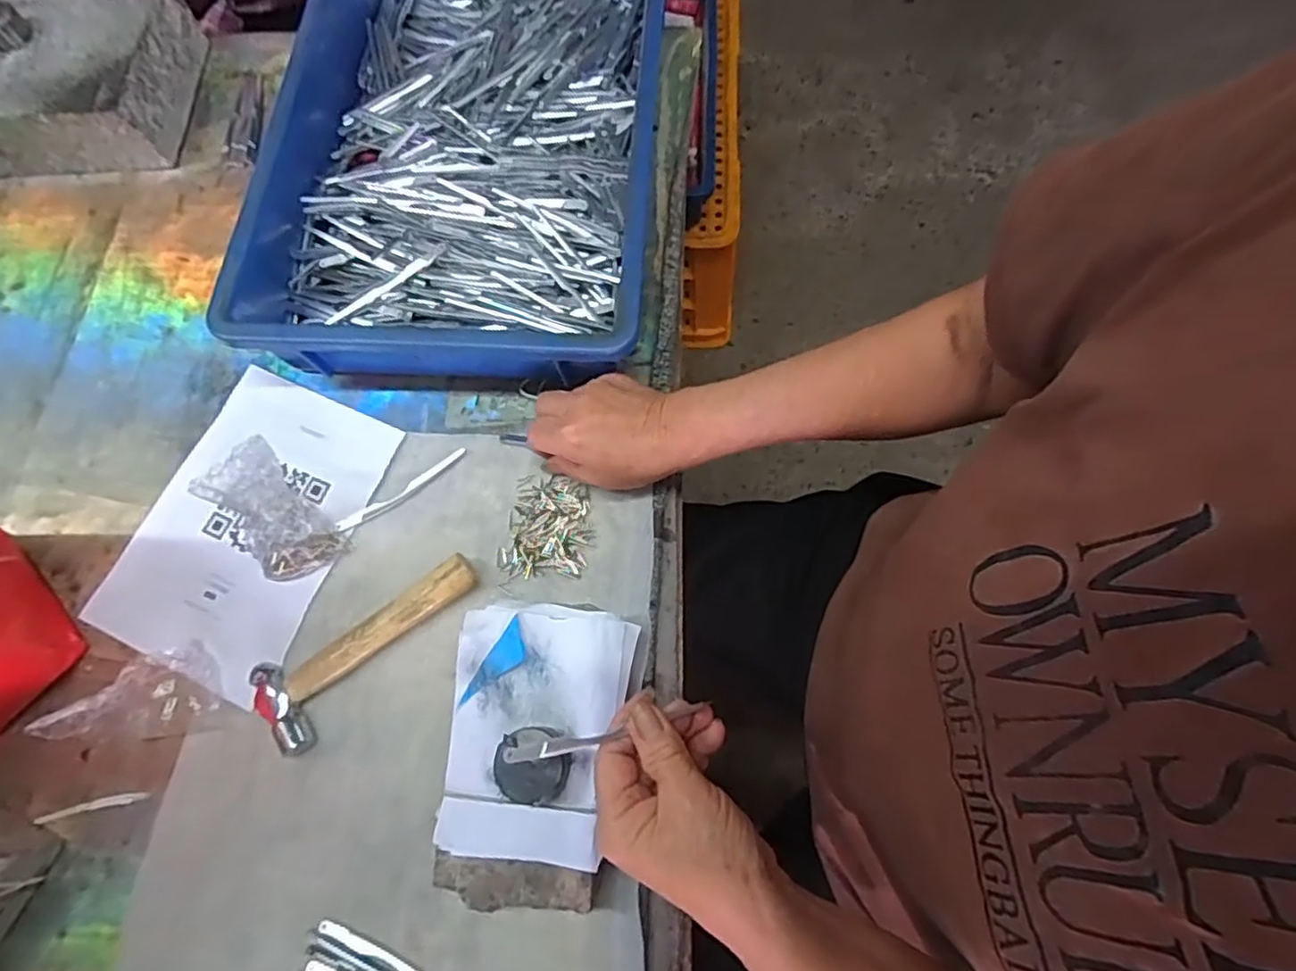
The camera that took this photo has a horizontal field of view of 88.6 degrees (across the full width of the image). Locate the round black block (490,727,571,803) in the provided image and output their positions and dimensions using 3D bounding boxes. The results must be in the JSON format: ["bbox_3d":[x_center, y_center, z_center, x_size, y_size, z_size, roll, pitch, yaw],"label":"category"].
[{"bbox_3d":[-0.063,0.154,0.363,0.038,0.023,0.037,-1,70,2],"label":"round black block"}]

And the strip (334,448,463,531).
[{"bbox_3d":[-0.178,0.004,0.483,0.102,0.004,0.011,-32,72,-9],"label":"strip"}]

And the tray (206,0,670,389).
[{"bbox_3d":[-0.151,-0.277,0.534,0.313,0.080,0.417,2,71,3],"label":"tray"}]

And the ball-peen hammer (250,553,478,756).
[{"bbox_3d":[-0.184,0.100,0.438,0.157,0.019,0.056,-40,73,-11],"label":"ball-peen hammer"}]

